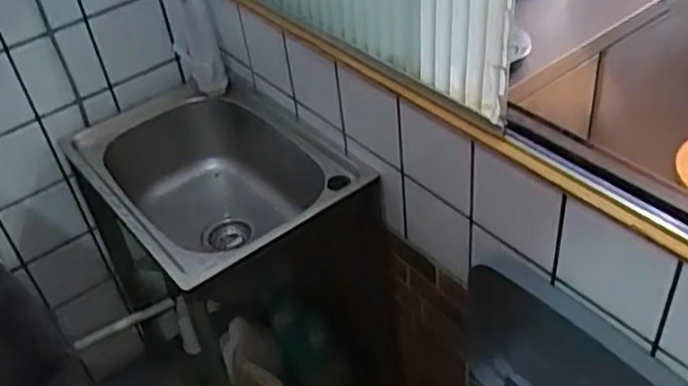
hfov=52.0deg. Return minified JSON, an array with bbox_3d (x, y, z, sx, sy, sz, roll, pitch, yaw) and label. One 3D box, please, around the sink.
[{"bbox_3d":[-0.232,0.019,1.319,0.368,0.234,0.514,-31,46,-25],"label":"sink"}]

